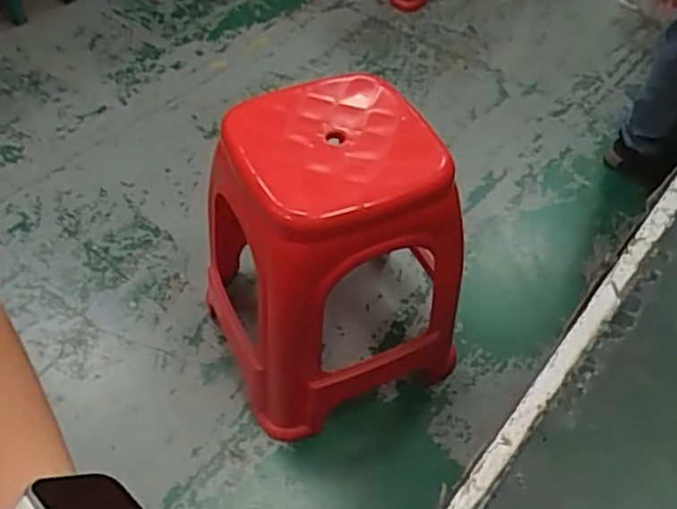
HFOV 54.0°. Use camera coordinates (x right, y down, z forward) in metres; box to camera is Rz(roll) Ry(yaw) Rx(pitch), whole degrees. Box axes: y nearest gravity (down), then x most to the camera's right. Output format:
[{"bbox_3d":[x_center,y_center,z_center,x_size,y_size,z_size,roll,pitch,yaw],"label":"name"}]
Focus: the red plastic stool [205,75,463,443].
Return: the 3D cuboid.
[{"bbox_3d":[-0.025,-0.002,1.057,0.340,0.476,0.342,-19,53,-18],"label":"red plastic stool"}]

